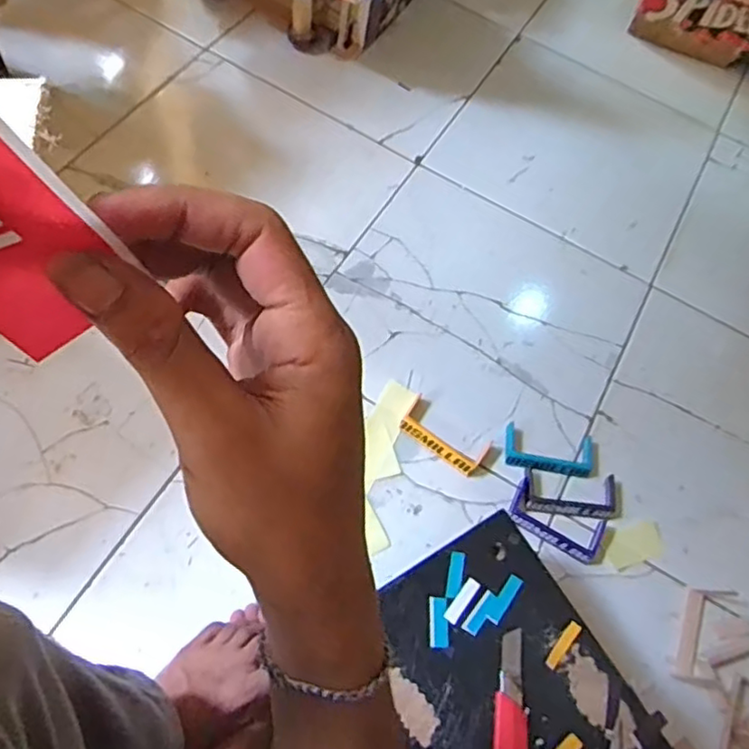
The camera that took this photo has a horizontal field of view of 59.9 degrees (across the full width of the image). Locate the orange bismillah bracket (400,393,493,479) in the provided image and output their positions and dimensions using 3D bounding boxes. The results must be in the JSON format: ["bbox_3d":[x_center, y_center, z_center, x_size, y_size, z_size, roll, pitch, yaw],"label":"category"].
[{"bbox_3d":[0.086,0.076,0.797,0.107,0.021,0.049,35,63,9],"label":"orange bismillah bracket"}]

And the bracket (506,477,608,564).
[{"bbox_3d":[0.215,0.173,0.767,0.112,0.017,0.057,31,62,6],"label":"bracket"}]

